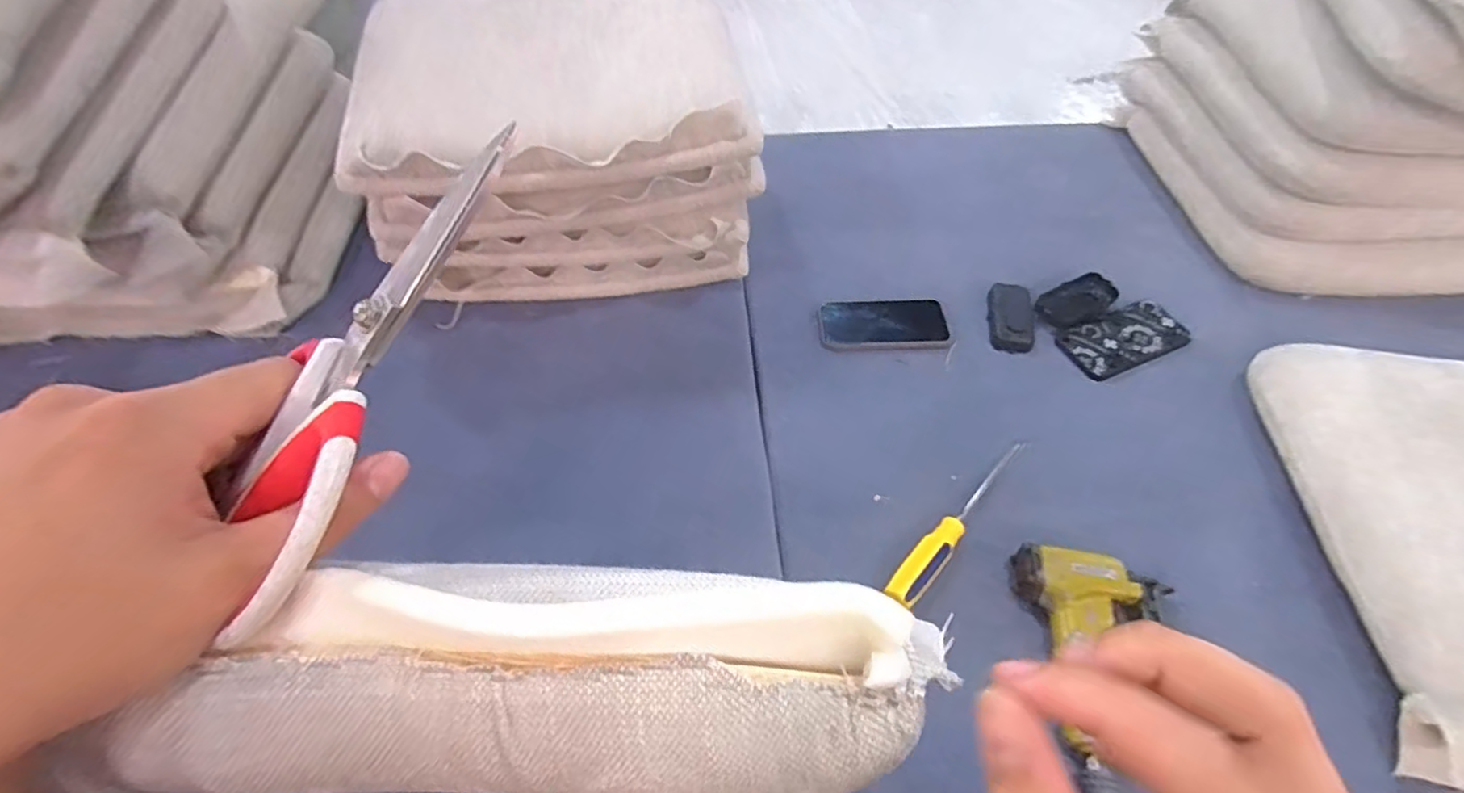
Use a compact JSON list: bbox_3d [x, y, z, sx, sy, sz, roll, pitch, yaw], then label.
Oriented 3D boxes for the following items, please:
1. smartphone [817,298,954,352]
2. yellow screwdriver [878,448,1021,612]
[{"bbox_3d":[0.196,-0.094,0.836,0.164,0.013,0.078,-2,62,-3],"label":"smartphone"},{"bbox_3d":[0.237,0.120,0.662,0.031,0.031,0.253,36,60,23],"label":"yellow screwdriver"}]

